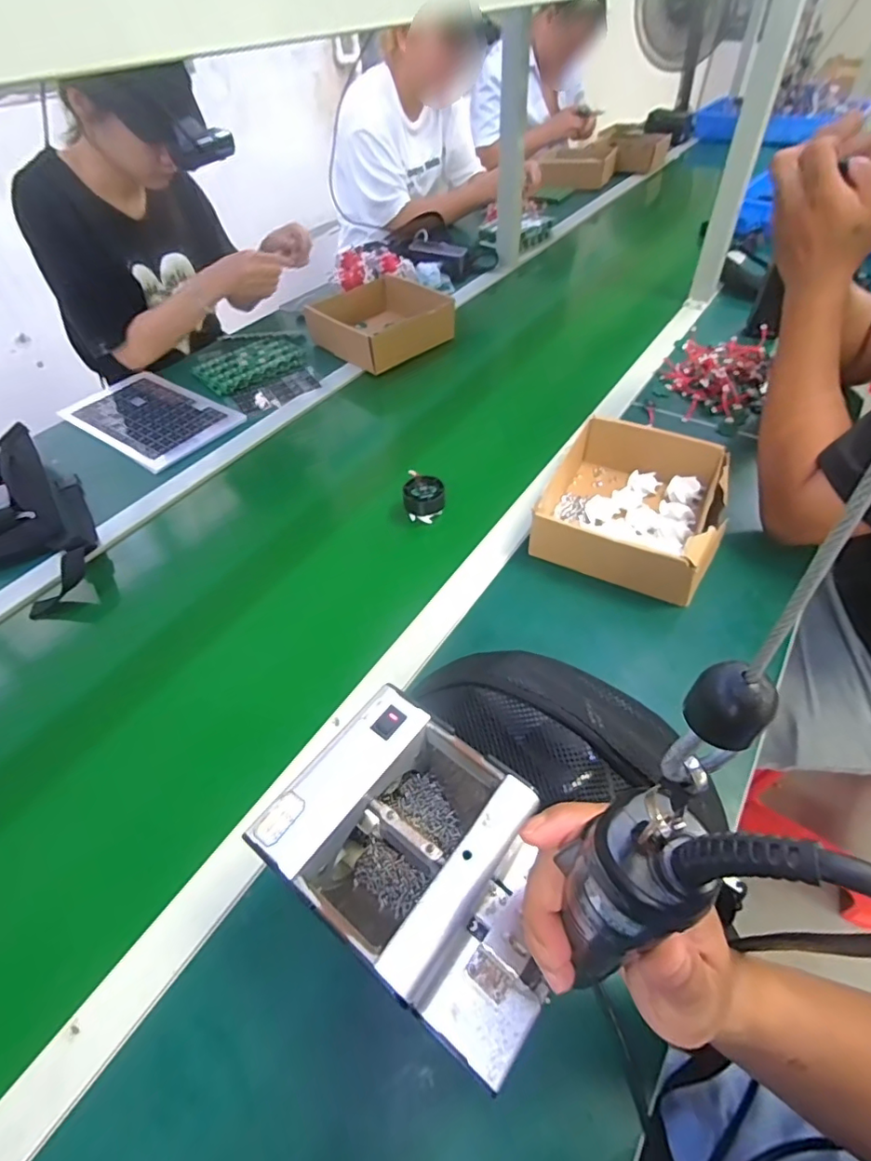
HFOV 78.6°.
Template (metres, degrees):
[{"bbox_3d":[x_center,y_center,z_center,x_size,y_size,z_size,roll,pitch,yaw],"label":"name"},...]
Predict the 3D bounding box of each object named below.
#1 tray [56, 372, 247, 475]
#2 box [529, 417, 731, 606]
[{"bbox_3d":[-0.471,-0.275,0.874,0.277,0.008,0.173,27,56,25],"label":"tray"},{"bbox_3d":[0.240,-0.093,0.648,0.199,0.076,0.228,19,52,20],"label":"box"}]

